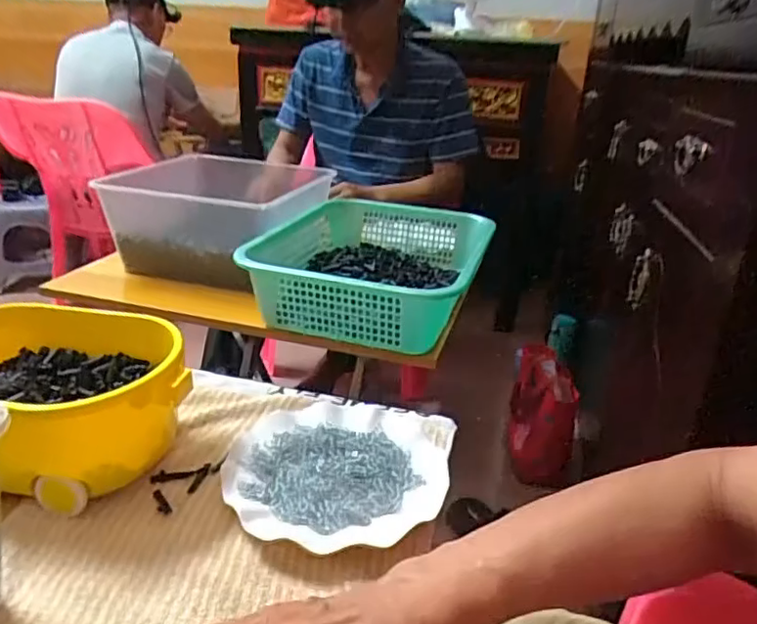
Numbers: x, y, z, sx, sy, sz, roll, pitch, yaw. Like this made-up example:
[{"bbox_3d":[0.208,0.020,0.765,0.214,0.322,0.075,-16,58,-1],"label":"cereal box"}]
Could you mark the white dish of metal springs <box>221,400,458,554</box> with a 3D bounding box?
[{"bbox_3d":[-0.031,0.129,0.529,0.181,0.020,0.205,6,24,8],"label":"white dish of metal springs"}]

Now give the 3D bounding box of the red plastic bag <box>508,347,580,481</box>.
[{"bbox_3d":[0.367,0.234,1.364,0.144,0.275,0.153,7,24,9],"label":"red plastic bag"}]

